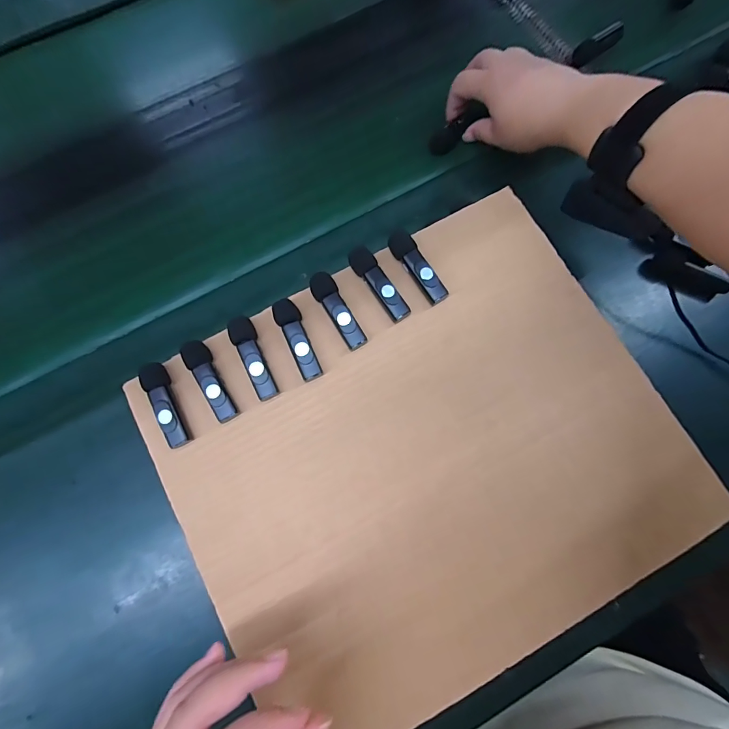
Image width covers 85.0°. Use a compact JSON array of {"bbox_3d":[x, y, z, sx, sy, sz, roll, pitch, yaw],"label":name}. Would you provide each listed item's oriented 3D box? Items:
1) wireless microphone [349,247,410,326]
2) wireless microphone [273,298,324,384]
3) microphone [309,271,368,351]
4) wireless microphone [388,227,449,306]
[{"bbox_3d":[0.011,-0.063,0.307,0.019,0.011,0.065,-32,79,-6],"label":"wireless microphone"},{"bbox_3d":[-0.050,-0.020,0.298,0.018,0.010,0.064,-24,78,-4],"label":"wireless microphone"},{"bbox_3d":[-0.021,-0.042,0.303,0.019,0.012,0.064,-29,79,-5],"label":"microphone"},{"bbox_3d":[0.041,-0.077,0.310,0.019,0.012,0.066,-31,79,-6],"label":"wireless microphone"}]

